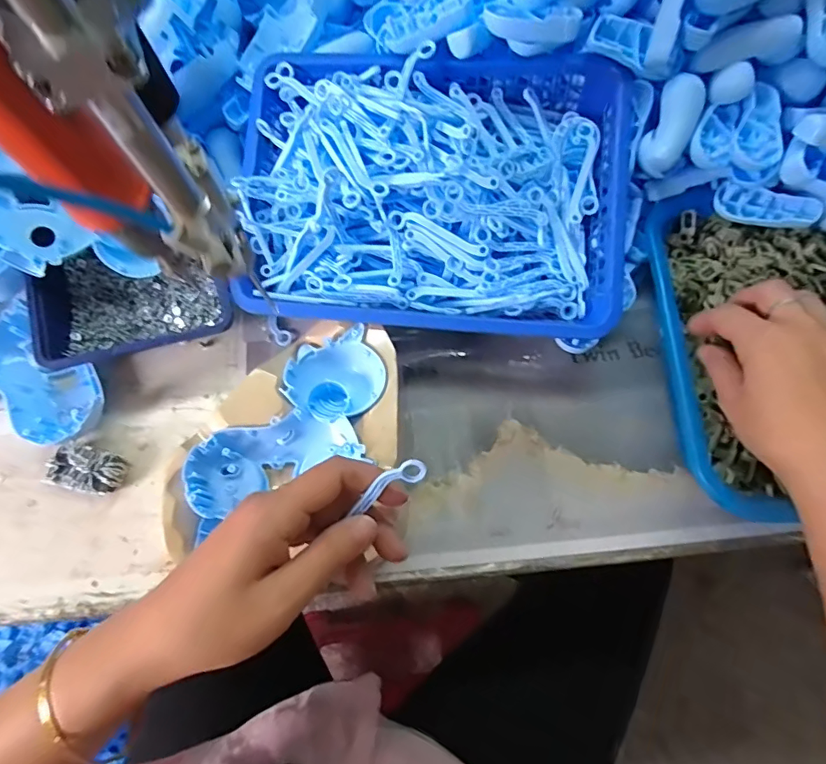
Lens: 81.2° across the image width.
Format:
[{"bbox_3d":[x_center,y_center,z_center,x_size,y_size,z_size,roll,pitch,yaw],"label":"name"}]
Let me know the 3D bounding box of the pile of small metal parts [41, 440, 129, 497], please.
[{"bbox_3d":[-0.249,0.067,0.366,0.056,0.019,0.034,17,73,5],"label":"pile of small metal parts"}]

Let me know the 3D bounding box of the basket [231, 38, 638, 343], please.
[{"bbox_3d":[0.012,-0.150,0.383,0.294,0.081,0.216,5,92,0],"label":"basket"}]

